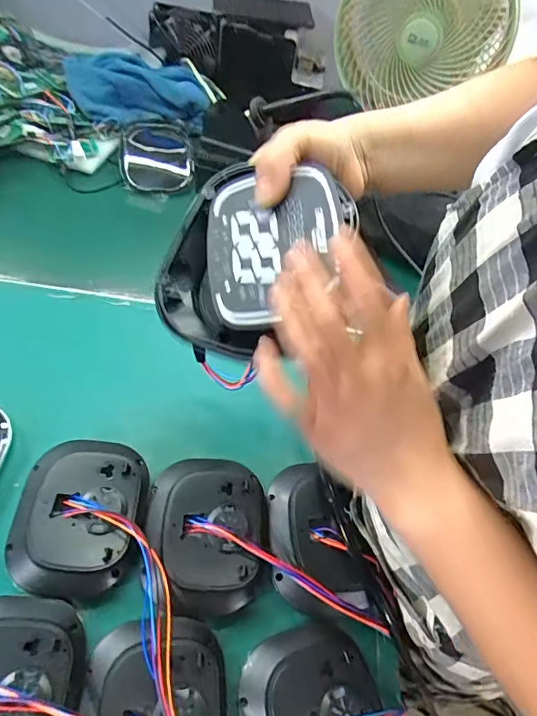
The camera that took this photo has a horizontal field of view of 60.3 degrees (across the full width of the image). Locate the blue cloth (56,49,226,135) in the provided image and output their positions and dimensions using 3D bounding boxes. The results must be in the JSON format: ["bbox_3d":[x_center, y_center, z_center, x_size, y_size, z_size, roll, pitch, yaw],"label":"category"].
[{"bbox_3d":[-0.212,-0.459,0.791,0.250,0.087,0.146,-5,59,-11],"label":"blue cloth"}]

